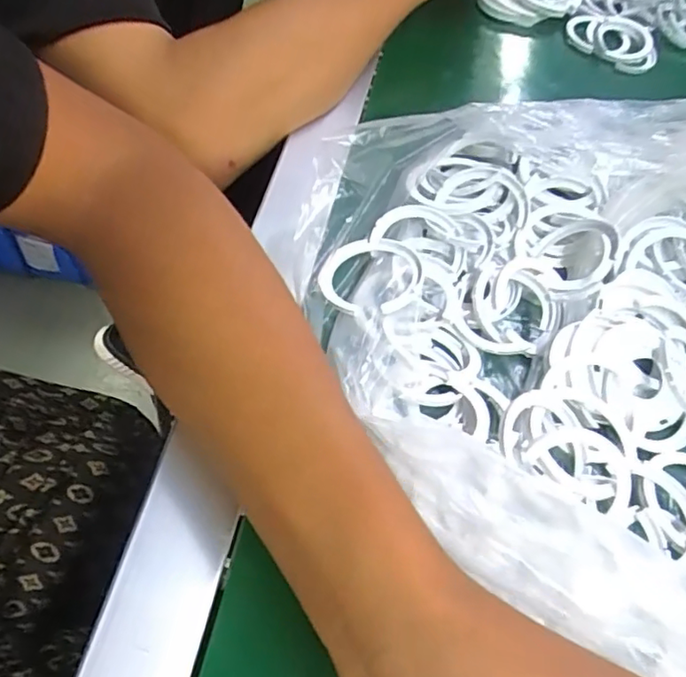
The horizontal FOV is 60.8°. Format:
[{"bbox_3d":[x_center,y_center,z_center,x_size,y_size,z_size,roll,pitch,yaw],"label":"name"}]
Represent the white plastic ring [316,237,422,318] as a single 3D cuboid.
[{"bbox_3d":[0.016,-0.031,0.285,0.046,0.012,0.048,-4,52,6],"label":"white plastic ring"}]

